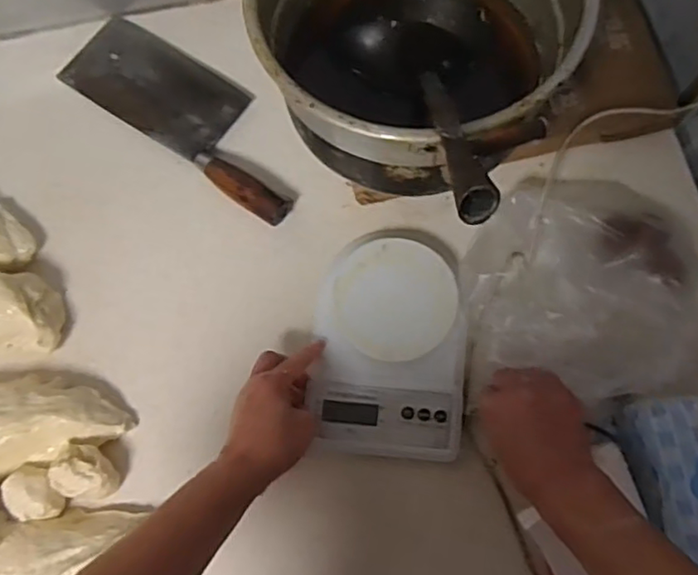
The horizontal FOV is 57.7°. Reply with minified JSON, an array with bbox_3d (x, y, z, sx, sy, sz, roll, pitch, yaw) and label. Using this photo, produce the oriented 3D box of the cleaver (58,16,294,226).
[{"bbox_3d":[-0.163,-0.182,0.654,0.293,0.030,0.102,36,80,9],"label":"cleaver"}]

